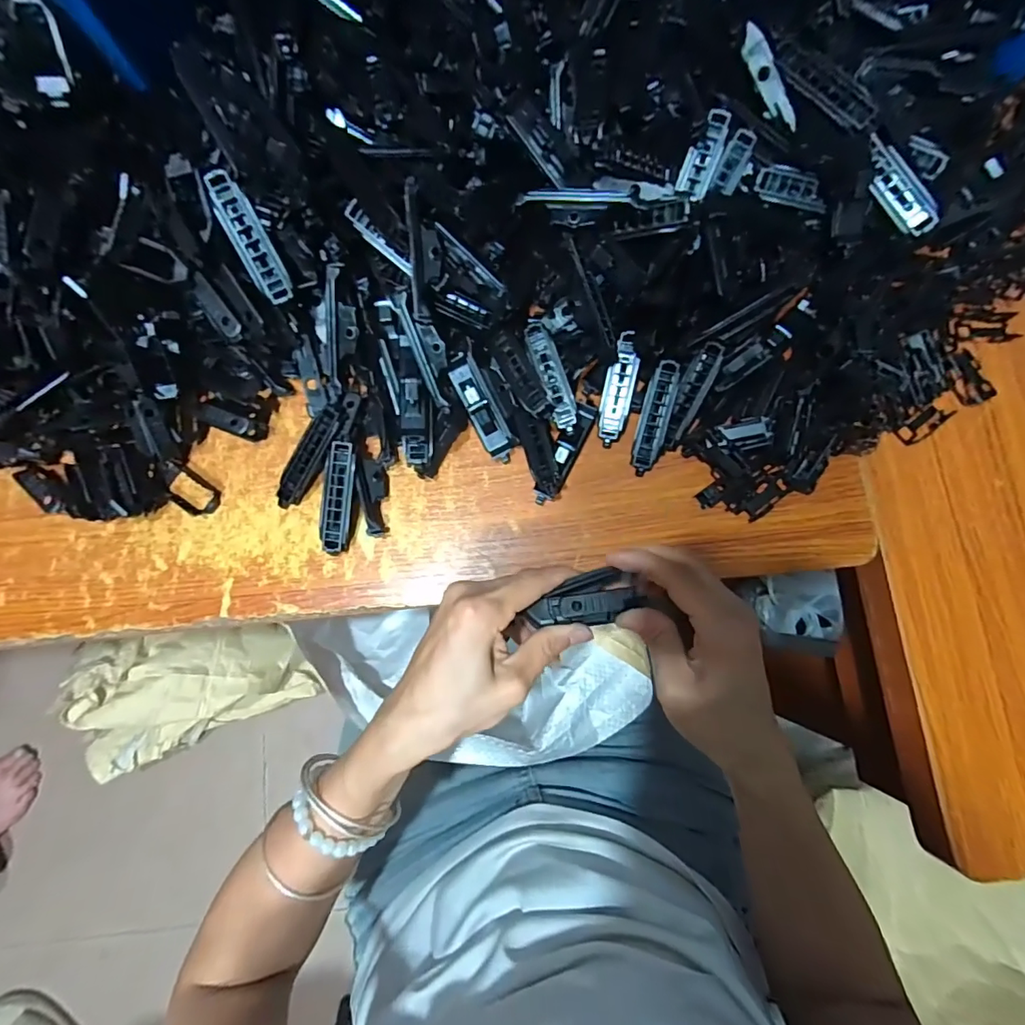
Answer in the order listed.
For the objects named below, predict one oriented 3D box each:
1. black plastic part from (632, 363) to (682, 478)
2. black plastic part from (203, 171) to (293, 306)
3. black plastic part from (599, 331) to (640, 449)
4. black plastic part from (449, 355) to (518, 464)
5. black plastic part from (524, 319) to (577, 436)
[{"bbox_3d":[0.100,-0.066,0.342,0.019,0.008,0.078,14,99,2],"label":"black plastic part"},{"bbox_3d":[-0.158,-0.165,0.296,0.020,0.008,0.073,-26,109,-3],"label":"black plastic part"},{"bbox_3d":[0.075,-0.086,0.346,0.020,0.008,0.077,11,98,1],"label":"black plastic part"},{"bbox_3d":[-0.020,-0.072,0.342,0.022,0.013,0.077,-27,101,-3],"label":"black plastic part"},{"bbox_3d":[0.027,-0.094,0.332,0.016,0.006,0.080,-18,82,-3],"label":"black plastic part"}]

